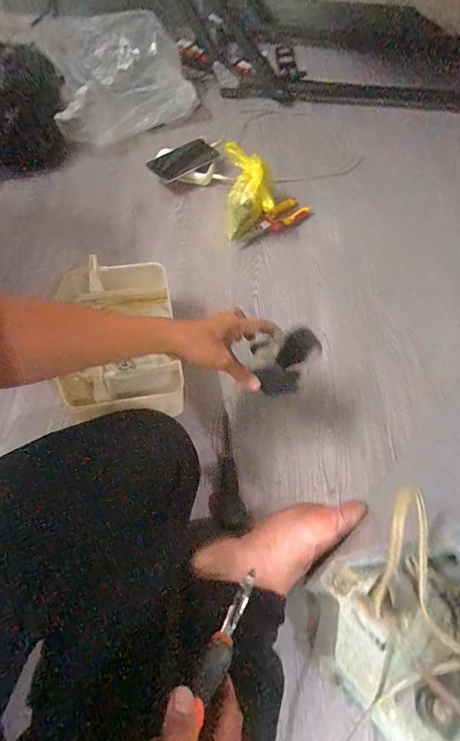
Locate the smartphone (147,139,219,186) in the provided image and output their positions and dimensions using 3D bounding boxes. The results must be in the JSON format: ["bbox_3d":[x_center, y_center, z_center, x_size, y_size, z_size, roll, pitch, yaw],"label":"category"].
[{"bbox_3d":[-0.103,-0.458,0.858,0.147,0.012,0.073,-35,85,-16],"label":"smartphone"}]

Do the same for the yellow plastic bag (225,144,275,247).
[{"bbox_3d":[0.036,-0.344,0.771,0.090,0.109,0.119,-4,62,-6],"label":"yellow plastic bag"}]

